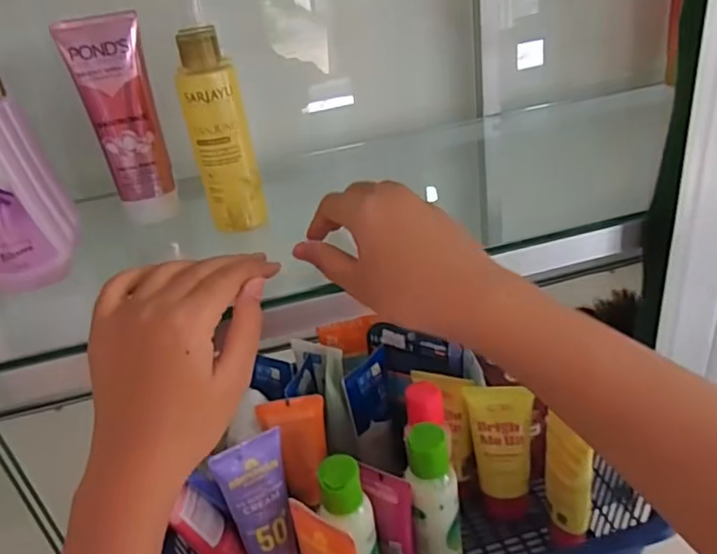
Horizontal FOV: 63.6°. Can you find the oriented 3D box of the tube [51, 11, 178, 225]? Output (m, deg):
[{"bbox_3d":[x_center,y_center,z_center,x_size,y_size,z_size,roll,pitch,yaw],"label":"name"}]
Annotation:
[{"bbox_3d":[-0.183,-0.119,0.459,0.053,0.159,0.032,-17,31,-16],"label":"tube"}]

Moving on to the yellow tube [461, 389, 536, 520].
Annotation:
[{"bbox_3d":[0.109,0.141,0.451,0.049,0.127,0.024,1,31,15],"label":"yellow tube"}]

